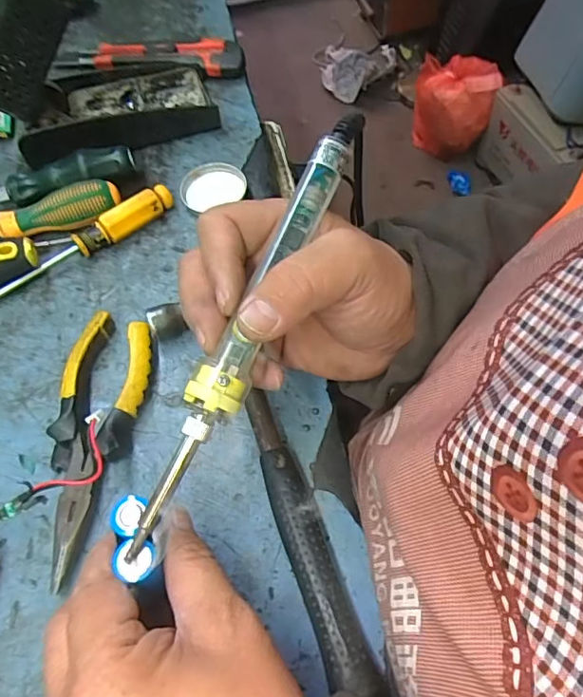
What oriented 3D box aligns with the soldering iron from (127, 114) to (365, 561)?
[{"bbox_3d":[-0.014,-0.020,0.247,0.021,0.021,0.230,22,76,13],"label":"soldering iron"}]

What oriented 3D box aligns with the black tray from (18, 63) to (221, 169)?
[{"bbox_3d":[-0.148,-0.203,0.451,0.155,0.035,0.081,-20,62,-10],"label":"black tray"}]

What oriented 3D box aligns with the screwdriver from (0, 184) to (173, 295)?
[{"bbox_3d":[-0.147,-0.076,0.385,0.142,0.023,0.016,-37,66,-18],"label":"screwdriver"}]

